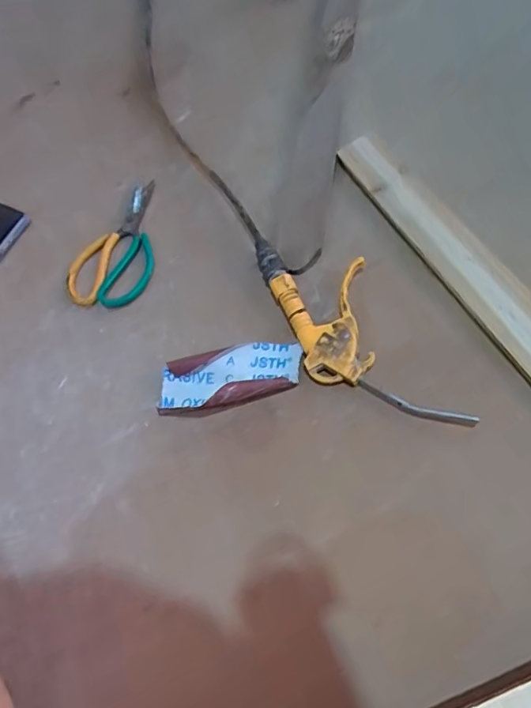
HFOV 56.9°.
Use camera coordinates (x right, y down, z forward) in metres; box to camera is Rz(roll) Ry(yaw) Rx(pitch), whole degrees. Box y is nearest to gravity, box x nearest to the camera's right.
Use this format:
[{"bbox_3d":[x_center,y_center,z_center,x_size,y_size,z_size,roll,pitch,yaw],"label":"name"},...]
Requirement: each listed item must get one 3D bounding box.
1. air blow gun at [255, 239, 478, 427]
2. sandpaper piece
[{"bbox_3d":[0.064,-0.024,0.462,0.094,0.031,0.243,-28,55,2],"label":"air blow gun"},{"bbox_3d":[-0.038,0.023,0.470,0.141,0.034,0.061,-13,51,9],"label":"sandpaper piece"}]

